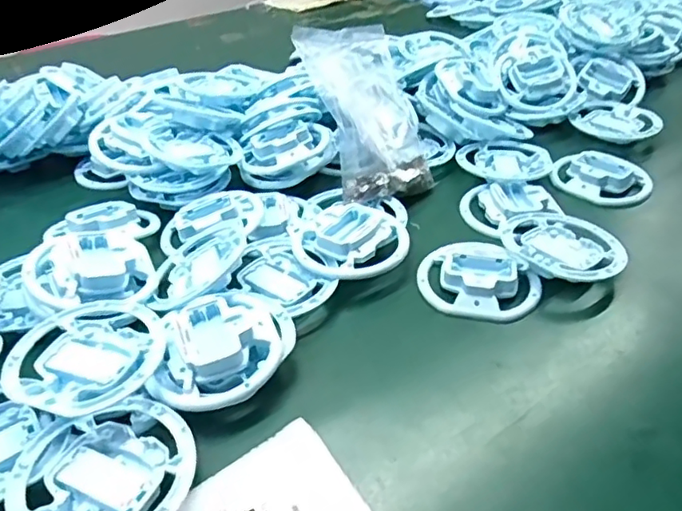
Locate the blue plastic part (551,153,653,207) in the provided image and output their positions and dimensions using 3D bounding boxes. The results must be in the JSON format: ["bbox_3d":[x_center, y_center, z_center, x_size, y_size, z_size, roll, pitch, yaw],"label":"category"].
[{"bbox_3d":[0.281,-0.083,0.623,0.077,0.019,0.091,-29,46,-29],"label":"blue plastic part"}]

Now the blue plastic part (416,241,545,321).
[{"bbox_3d":[0.116,0.022,0.494,0.102,0.020,0.074,8,40,13],"label":"blue plastic part"}]

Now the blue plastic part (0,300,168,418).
[{"bbox_3d":[-0.175,0.072,0.409,0.102,0.019,0.095,-1,39,1],"label":"blue plastic part"}]

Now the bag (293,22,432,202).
[{"bbox_3d":[0.023,-0.149,0.618,0.120,0.156,0.161,-8,39,-7],"label":"bag"}]

